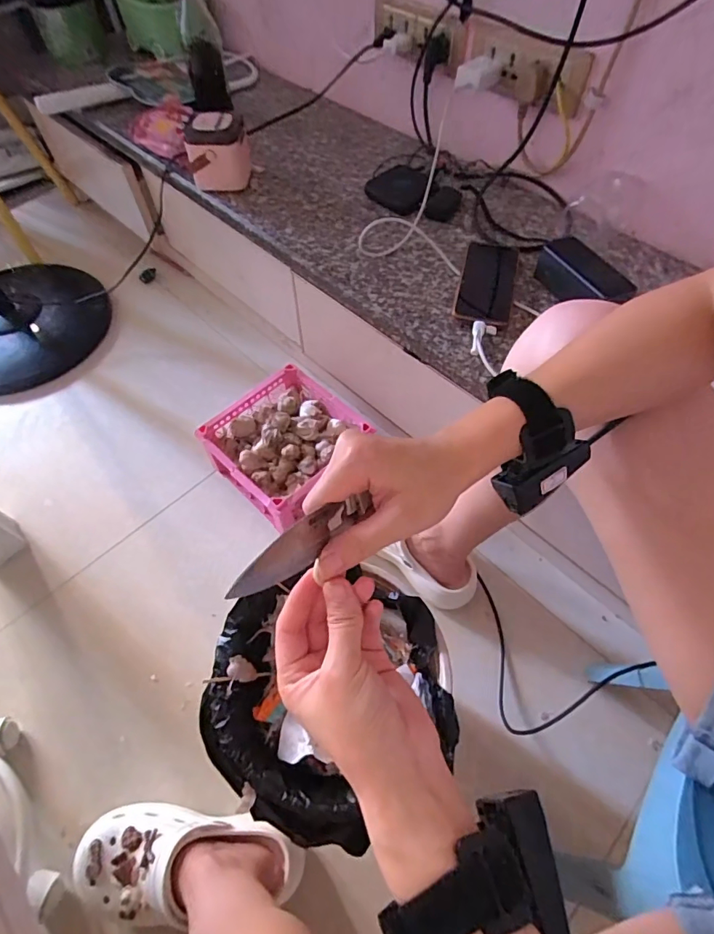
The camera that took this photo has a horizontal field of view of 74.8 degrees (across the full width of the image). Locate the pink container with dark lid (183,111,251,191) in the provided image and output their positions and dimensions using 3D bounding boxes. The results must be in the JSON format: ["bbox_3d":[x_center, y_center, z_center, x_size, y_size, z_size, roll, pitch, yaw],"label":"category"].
[{"bbox_3d":[-0.232,-0.537,0.792,0.099,0.088,0.100,-8,59,-4],"label":"pink container with dark lid"}]

